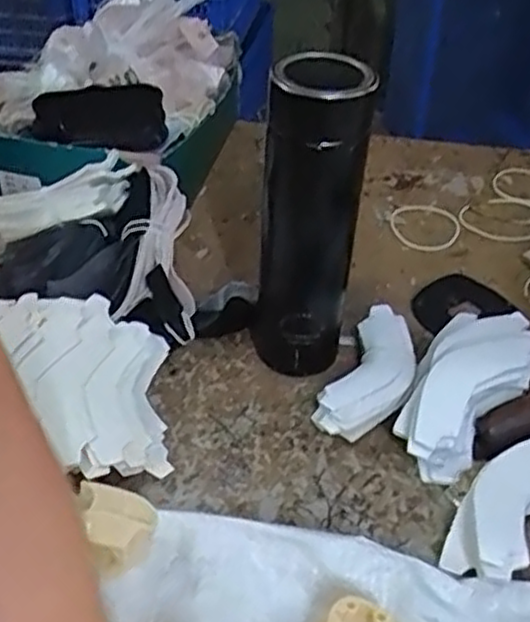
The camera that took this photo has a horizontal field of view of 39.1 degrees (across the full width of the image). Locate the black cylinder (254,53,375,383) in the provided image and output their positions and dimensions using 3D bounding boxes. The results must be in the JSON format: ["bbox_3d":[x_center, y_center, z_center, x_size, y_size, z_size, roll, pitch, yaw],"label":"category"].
[{"bbox_3d":[0.027,-0.051,0.502,0.066,0.224,0.059,6,41,6],"label":"black cylinder"}]

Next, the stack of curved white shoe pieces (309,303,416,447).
[{"bbox_3d":[0.080,0.048,0.548,0.053,0.030,0.123,18,44,19],"label":"stack of curved white shoe pieces"}]

